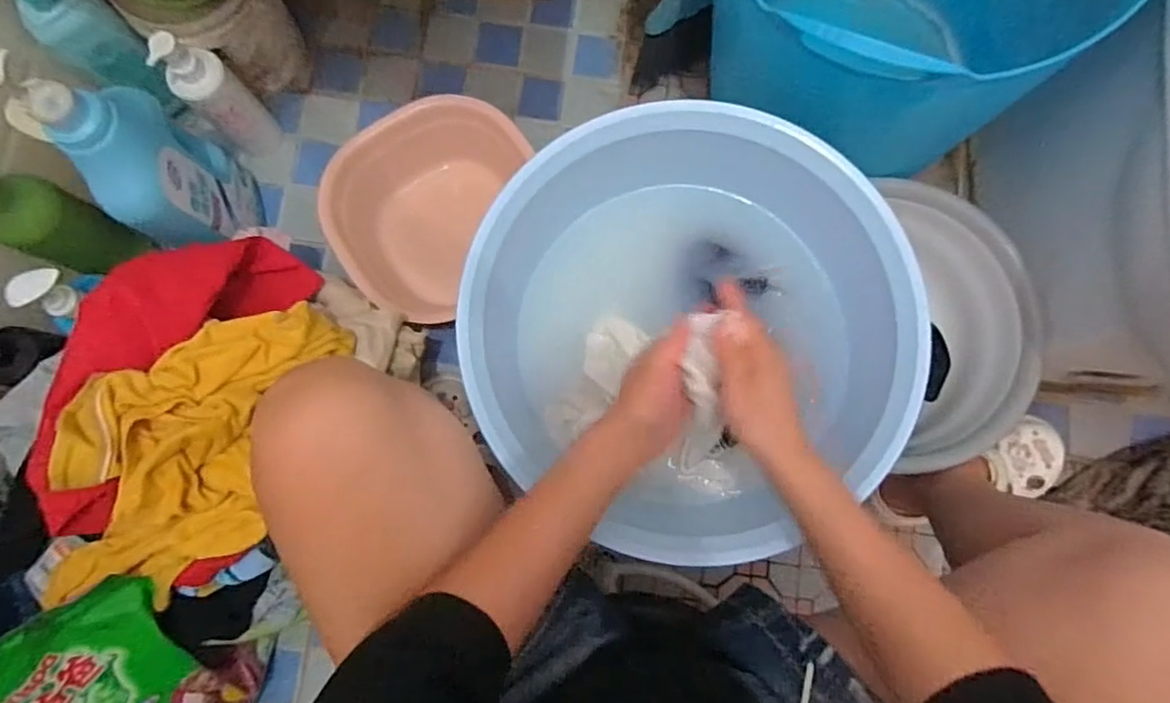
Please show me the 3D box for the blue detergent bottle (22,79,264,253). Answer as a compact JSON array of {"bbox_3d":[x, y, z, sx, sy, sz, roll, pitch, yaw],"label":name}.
[{"bbox_3d":[-0.479,-0.200,0.683,0.075,0.289,0.140,-4,81,1],"label":"blue detergent bottle"}]

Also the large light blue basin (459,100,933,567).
[{"bbox_3d":[0.098,-0.029,0.547,0.387,0.117,0.359,0,81,2],"label":"large light blue basin"}]

